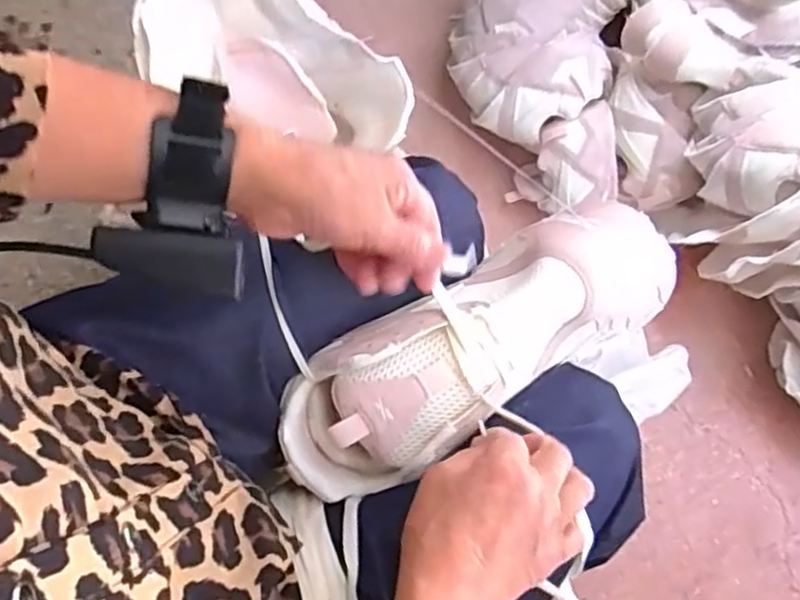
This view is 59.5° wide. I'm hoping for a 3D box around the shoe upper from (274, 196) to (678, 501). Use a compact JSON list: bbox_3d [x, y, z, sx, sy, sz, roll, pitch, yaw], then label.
[{"bbox_3d":[0.061,0.026,0.476,0.301,0.086,0.092,-29,79,-11],"label":"shoe upper"}]

